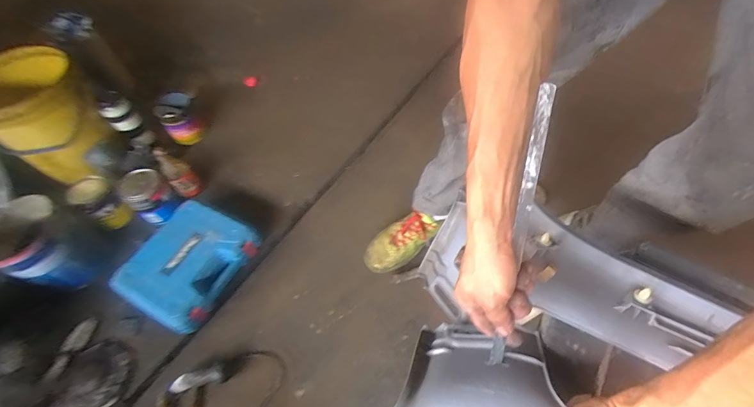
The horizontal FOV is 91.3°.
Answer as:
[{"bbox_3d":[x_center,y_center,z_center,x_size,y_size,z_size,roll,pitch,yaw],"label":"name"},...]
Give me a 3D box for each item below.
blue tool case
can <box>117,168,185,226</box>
[{"bbox_3d":[-0.461,0.142,0.908,0.243,0.087,0.282,23,61,19],"label":"blue tool case"},{"bbox_3d":[-0.616,-0.023,0.993,0.094,0.151,0.103,-1,56,1],"label":"can"}]

